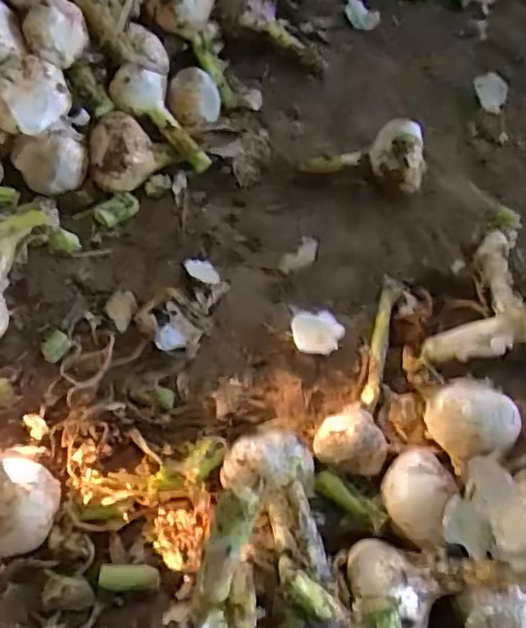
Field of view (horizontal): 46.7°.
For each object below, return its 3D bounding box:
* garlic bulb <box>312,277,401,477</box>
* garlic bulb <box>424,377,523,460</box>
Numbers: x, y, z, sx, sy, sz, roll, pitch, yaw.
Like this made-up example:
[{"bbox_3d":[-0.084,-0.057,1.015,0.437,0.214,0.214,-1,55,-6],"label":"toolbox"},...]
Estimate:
[{"bbox_3d":[0.078,0.037,0.418,0.042,0.035,0.153,22,61,5],"label":"garlic bulb"},{"bbox_3d":[0.130,0.070,0.390,0.042,0.052,0.049,-19,66,-17],"label":"garlic bulb"}]

